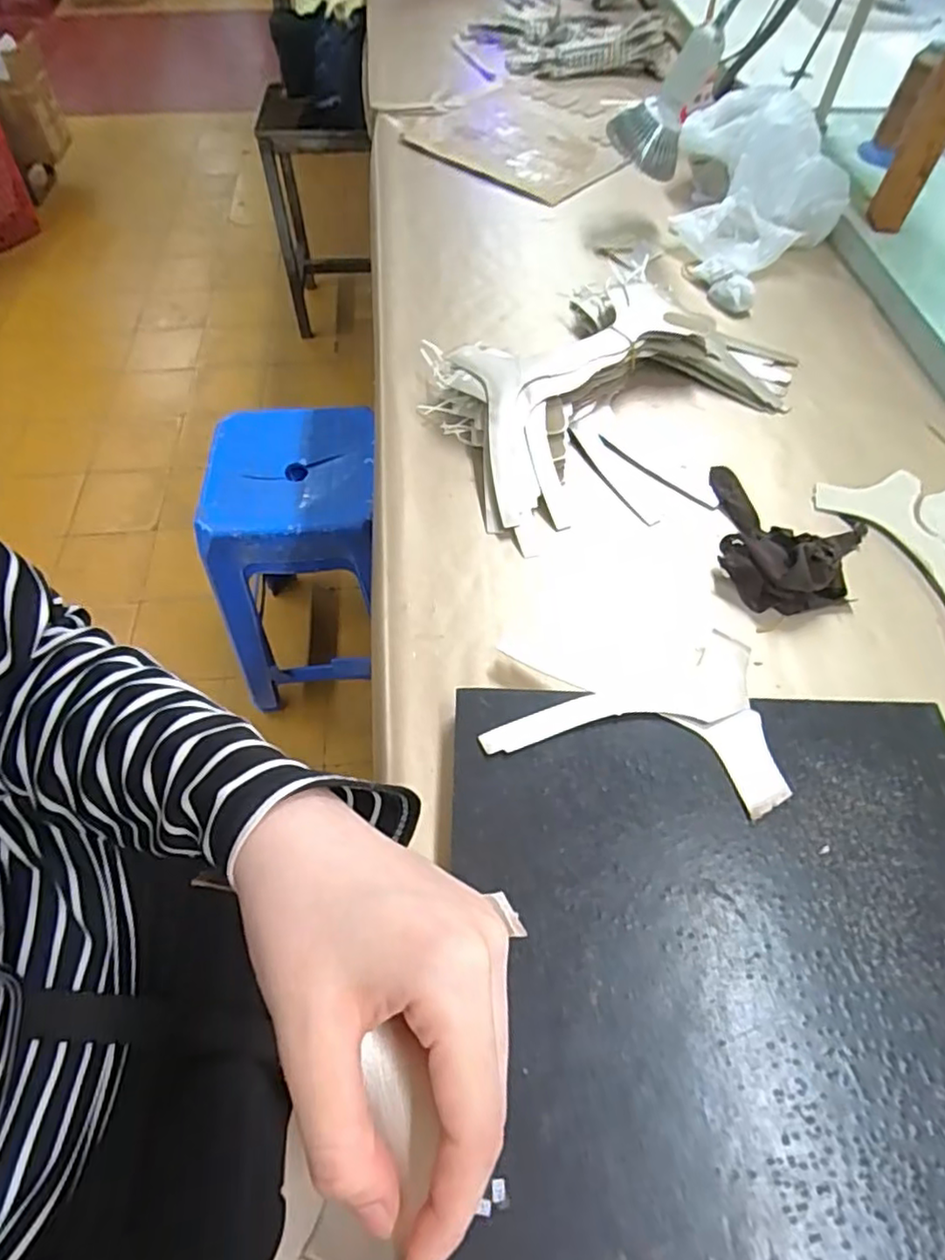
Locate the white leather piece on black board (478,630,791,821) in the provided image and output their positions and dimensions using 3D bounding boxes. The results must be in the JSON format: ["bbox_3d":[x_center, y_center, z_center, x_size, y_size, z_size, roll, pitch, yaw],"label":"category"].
[{"bbox_3d":[0.115,0.072,0.385,0.184,0.015,0.111,-23,59,-15],"label":"white leather piece on black board"}]

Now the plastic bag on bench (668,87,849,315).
[{"bbox_3d":[0.300,-0.465,0.685,0.186,0.103,0.263,18,60,11],"label":"plastic bag on bench"}]

